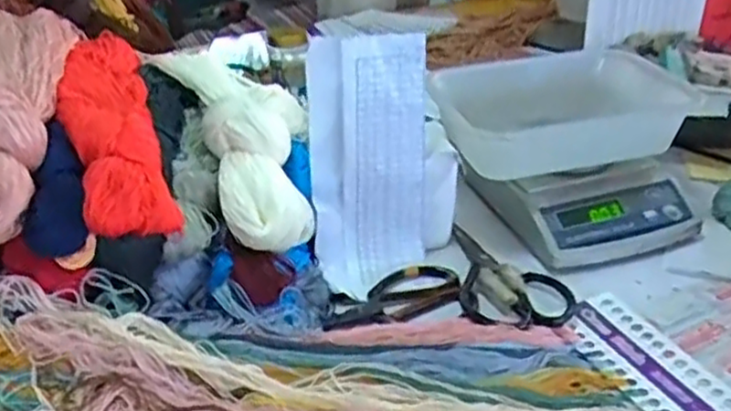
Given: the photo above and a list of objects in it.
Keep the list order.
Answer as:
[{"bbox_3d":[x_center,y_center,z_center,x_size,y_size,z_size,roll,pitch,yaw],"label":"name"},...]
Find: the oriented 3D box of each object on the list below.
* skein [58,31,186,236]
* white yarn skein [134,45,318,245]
[{"bbox_3d":[-0.235,-0.081,0.680,0.078,0.081,0.298,-13,35,-16],"label":"skein"},{"bbox_3d":[-0.121,-0.082,0.728,0.122,0.081,0.288,-14,53,-17],"label":"white yarn skein"}]

